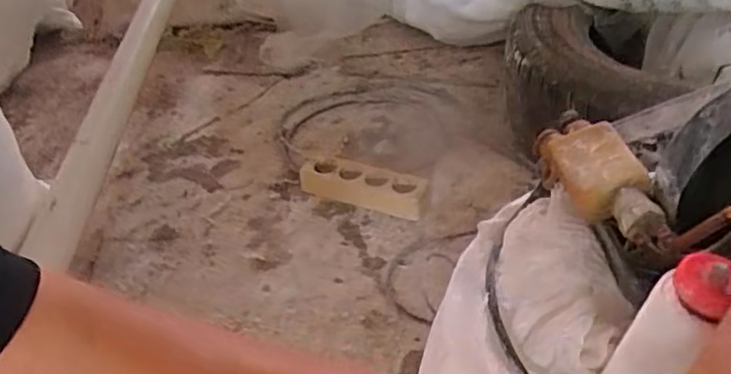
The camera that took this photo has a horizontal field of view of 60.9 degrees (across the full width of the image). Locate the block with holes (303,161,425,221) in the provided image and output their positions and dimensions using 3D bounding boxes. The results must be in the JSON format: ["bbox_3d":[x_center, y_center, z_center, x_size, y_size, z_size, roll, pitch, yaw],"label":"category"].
[{"bbox_3d":[-0.005,-0.001,0.979,0.210,0.051,0.063,12,42,23],"label":"block with holes"}]

